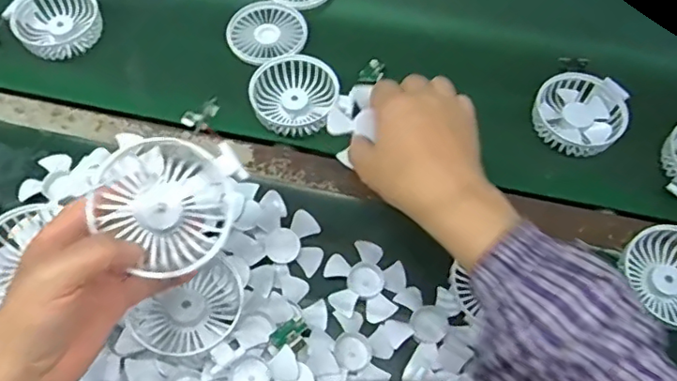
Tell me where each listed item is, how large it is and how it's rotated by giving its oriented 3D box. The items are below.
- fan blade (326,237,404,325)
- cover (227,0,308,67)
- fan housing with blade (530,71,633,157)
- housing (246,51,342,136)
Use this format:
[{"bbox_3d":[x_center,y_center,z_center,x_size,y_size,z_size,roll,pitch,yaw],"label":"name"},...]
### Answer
[{"bbox_3d":[0.023,0.078,0.494,0.067,0.007,0.068,2,60,-3],"label":"fan blade"},{"bbox_3d":[-0.080,-0.179,0.638,0.084,0.009,0.087,-9,61,-9],"label":"cover"},{"bbox_3d":[0.247,-0.078,0.589,0.086,0.036,0.089,2,60,-3],"label":"fan housing with blade"},{"bbox_3d":[-0.045,-0.100,0.589,0.085,0.021,0.088,2,60,-3],"label":"housing"}]

